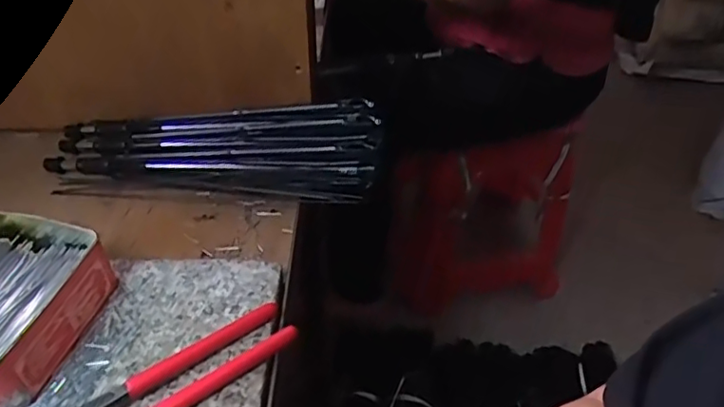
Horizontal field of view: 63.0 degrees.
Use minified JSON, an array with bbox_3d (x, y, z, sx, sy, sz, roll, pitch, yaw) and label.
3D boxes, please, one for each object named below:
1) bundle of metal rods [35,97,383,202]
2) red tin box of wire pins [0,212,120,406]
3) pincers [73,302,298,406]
[{"bbox_3d":[-0.143,-0.054,0.558,0.324,0.056,0.109,5,43,6],"label":"bundle of metal rods"},{"bbox_3d":[-0.240,0.066,0.396,0.112,0.043,0.129,14,44,15],"label":"red tin box of wire pins"},{"bbox_3d":[-0.132,0.113,0.360,0.190,0.017,0.044,-27,48,-28],"label":"pincers"}]

